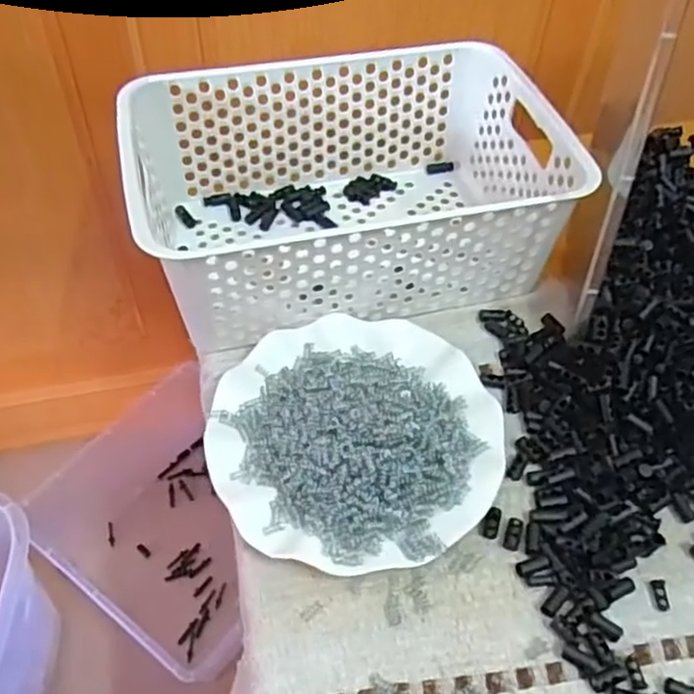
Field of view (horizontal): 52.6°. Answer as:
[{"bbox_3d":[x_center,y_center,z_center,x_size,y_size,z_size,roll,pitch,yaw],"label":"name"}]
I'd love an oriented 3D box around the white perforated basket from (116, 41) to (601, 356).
[{"bbox_3d":[-0.002,-0.124,0.531,0.299,0.096,0.199,-11,53,-12],"label":"white perforated basket"}]

